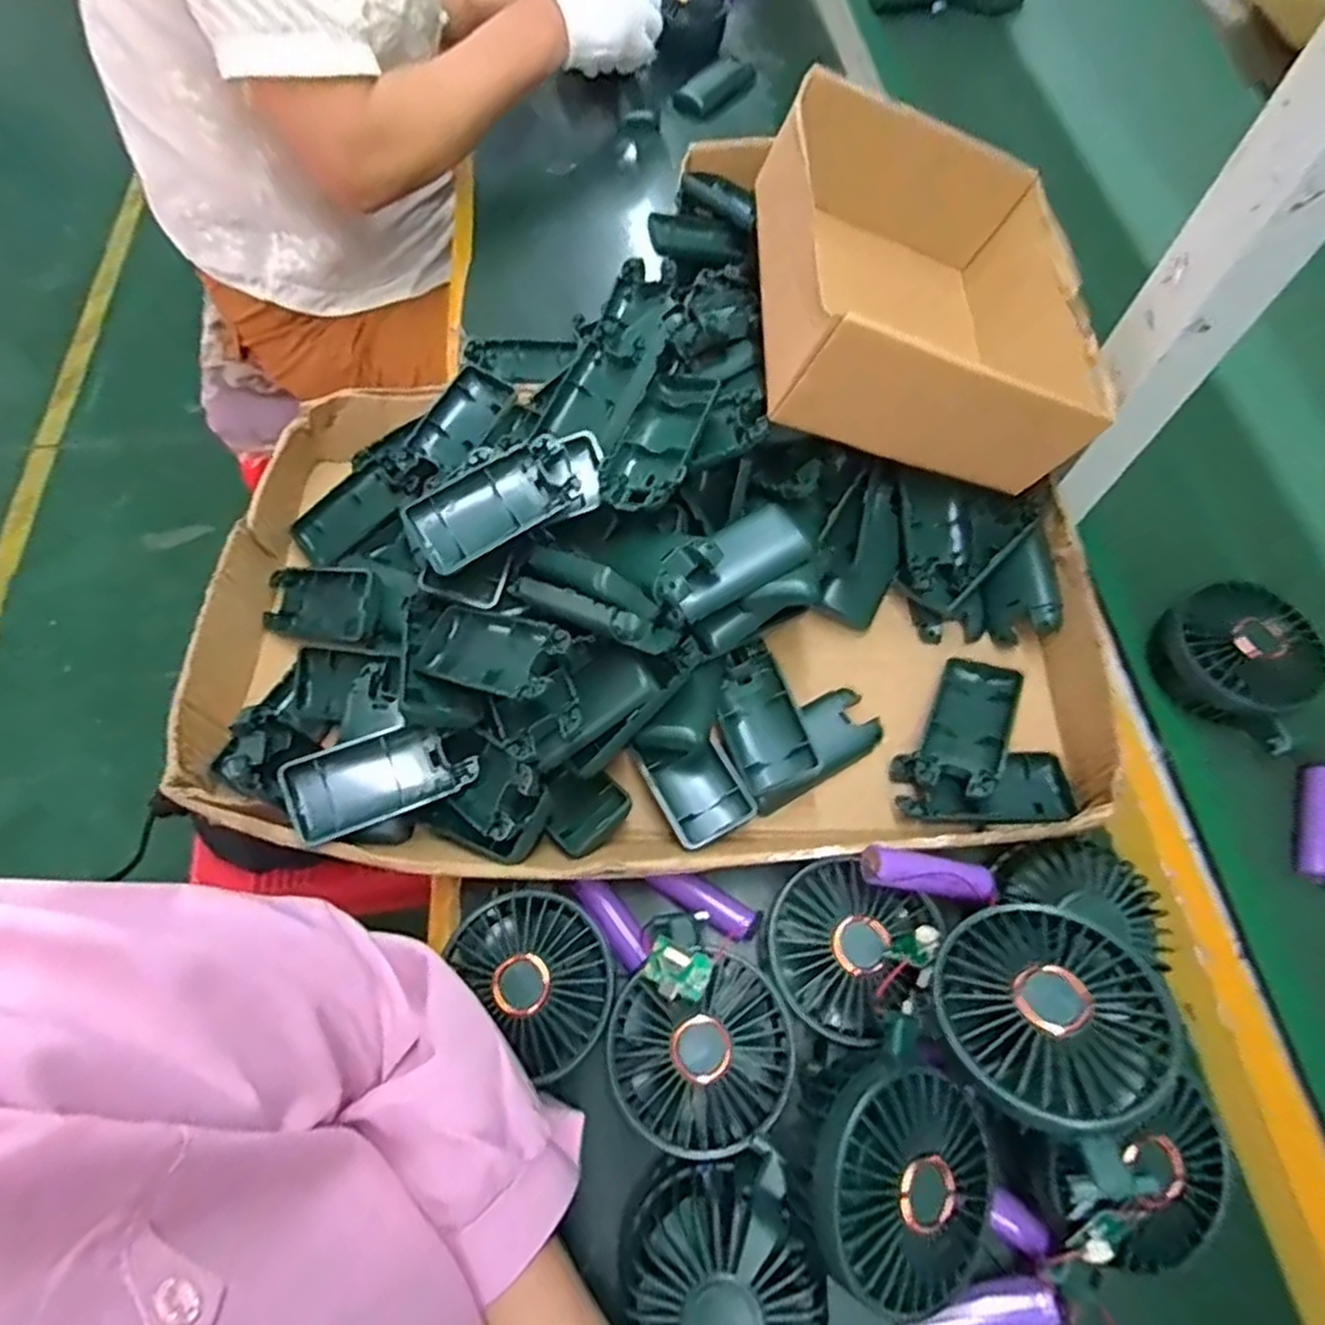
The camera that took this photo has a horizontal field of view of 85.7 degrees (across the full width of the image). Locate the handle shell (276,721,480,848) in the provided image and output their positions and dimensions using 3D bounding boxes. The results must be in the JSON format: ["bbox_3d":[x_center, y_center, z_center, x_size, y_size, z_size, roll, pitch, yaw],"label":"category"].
[{"bbox_3d":[-0.153,0.062,0.389,0.092,0.019,0.047,-24,83,-20],"label":"handle shell"}]

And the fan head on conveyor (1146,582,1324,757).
[{"bbox_3d":[0.351,-0.004,0.436,0.070,0.042,0.091,-42,72,-17],"label":"fan head on conveyor"}]

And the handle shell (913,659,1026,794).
[{"bbox_3d":[0.180,0.037,0.421,0.041,0.023,0.098,25,55,10],"label":"handle shell"}]

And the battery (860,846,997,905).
[{"bbox_3d":[0.133,0.105,0.353,0.069,0.014,0.021,12,65,-13],"label":"battery"}]

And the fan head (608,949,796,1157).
[{"bbox_3d":[0.019,0.189,0.347,0.085,0.041,0.079,0,65,0],"label":"fan head"}]

